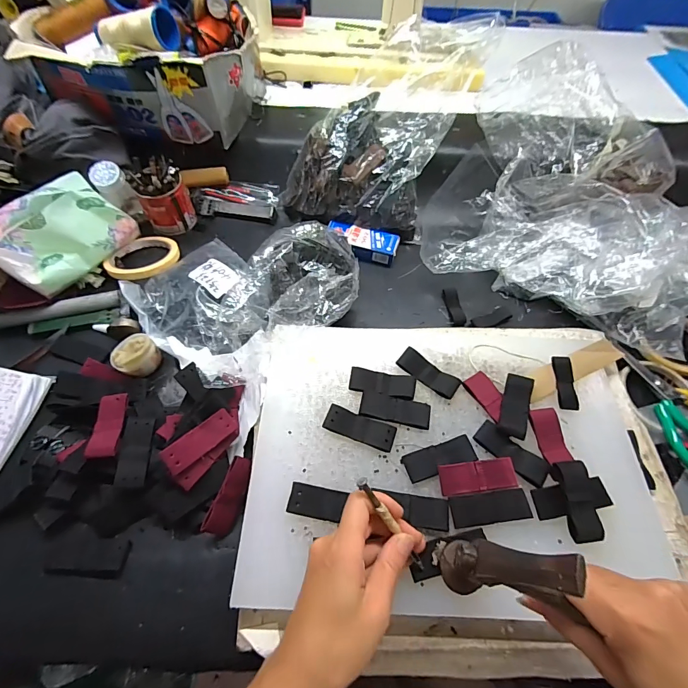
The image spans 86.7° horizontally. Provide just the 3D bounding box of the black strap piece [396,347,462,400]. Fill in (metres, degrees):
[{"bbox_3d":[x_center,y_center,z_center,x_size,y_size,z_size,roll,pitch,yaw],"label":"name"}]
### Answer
[{"bbox_3d":[0.088,0.029,0.376,0.065,0.006,0.027,32,63,17],"label":"black strap piece"}]

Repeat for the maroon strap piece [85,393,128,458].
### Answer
[{"bbox_3d":[-0.229,0.077,0.354,0.023,0.011,0.068,-11,50,-3],"label":"maroon strap piece"}]

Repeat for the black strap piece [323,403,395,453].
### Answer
[{"bbox_3d":[0.015,0.080,0.347,0.066,0.007,0.024,19,60,10],"label":"black strap piece"}]

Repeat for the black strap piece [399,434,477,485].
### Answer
[{"bbox_3d":[0.088,0.104,0.335,0.067,0.004,0.025,-16,50,-11],"label":"black strap piece"}]

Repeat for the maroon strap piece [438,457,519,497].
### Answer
[{"bbox_3d":[0.119,0.118,0.325,0.067,0.009,0.025,-5,59,-5],"label":"maroon strap piece"}]

